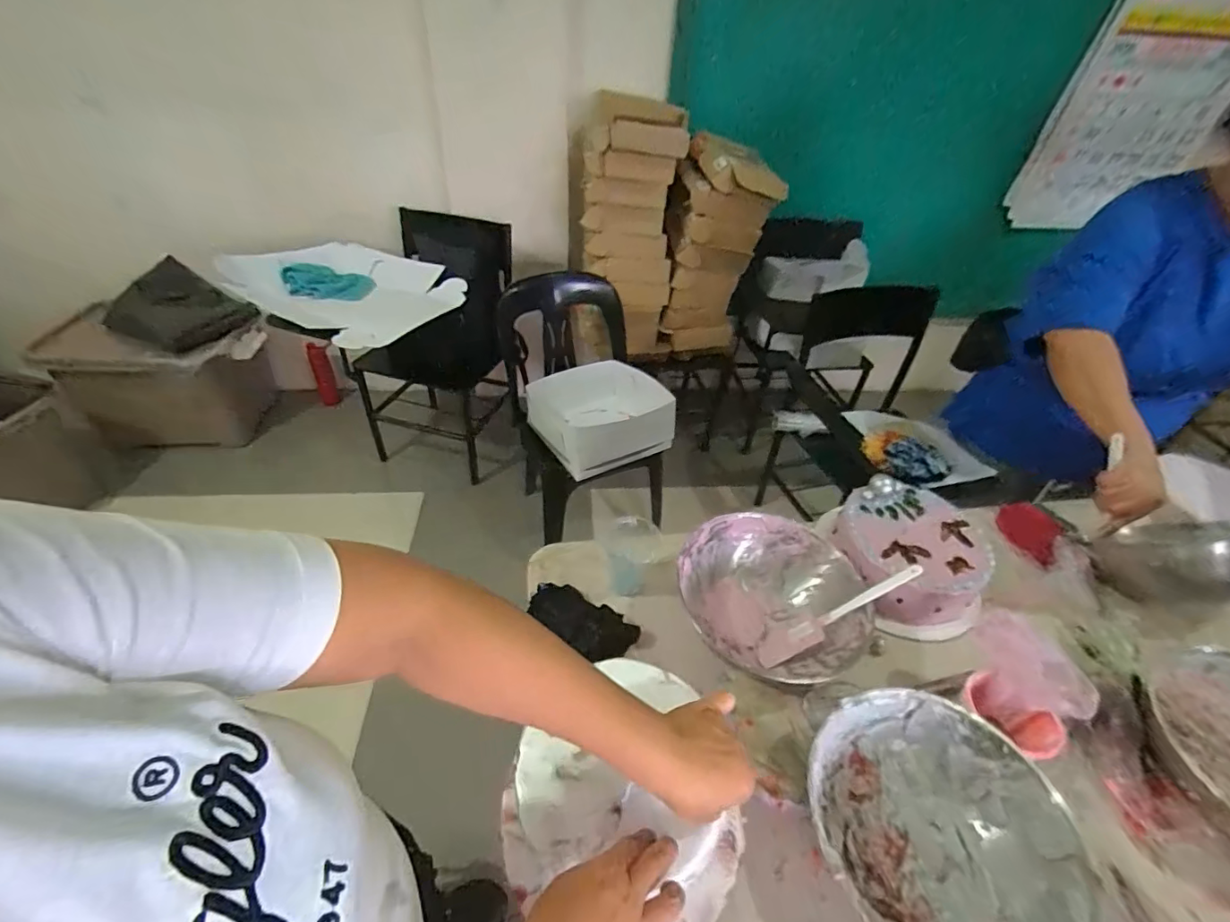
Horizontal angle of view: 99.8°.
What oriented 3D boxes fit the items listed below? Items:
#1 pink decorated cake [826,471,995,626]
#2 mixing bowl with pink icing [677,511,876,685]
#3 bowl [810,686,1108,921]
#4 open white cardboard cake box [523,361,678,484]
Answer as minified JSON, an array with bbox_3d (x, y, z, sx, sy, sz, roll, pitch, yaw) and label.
[{"bbox_3d":[0.436,0.127,0.769,0.208,0.084,0.195,-2,42,-7],"label":"pink decorated cake"},{"bbox_3d":[0.214,0.183,0.700,0.194,0.092,0.236,-28,51,-32],"label":"mixing bowl with pink icing"},{"bbox_3d":[0.309,0.356,0.508,0.227,0.089,0.212,2,41,-2],"label":"bowl"},{"bbox_3d":[-0.020,-0.139,1.489,0.403,0.187,0.345,-13,44,-19],"label":"open white cardboard cake box"}]

